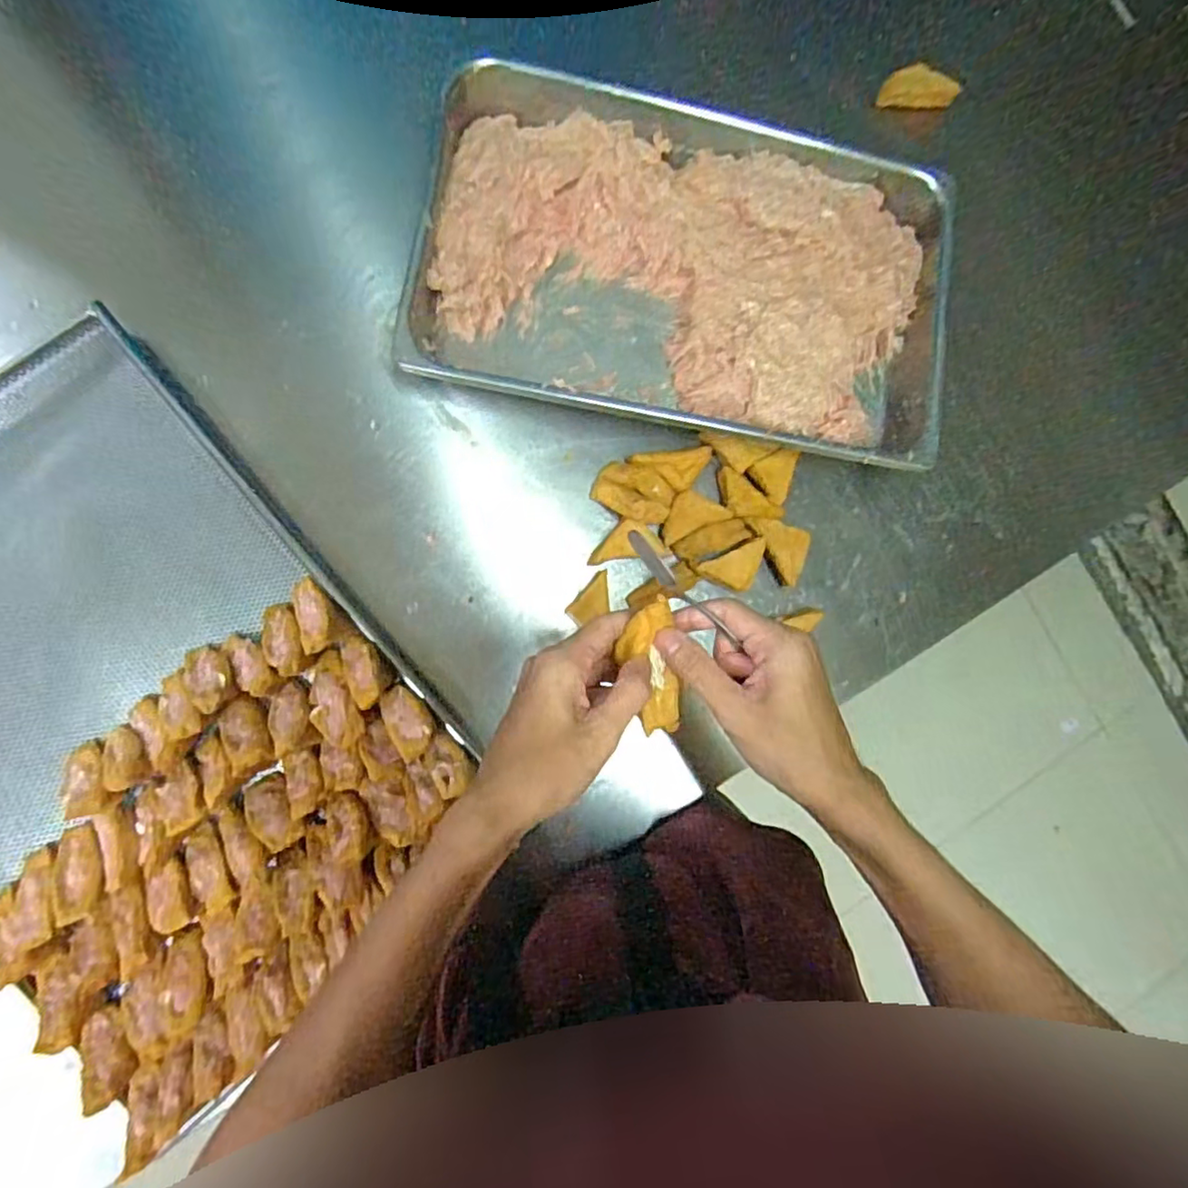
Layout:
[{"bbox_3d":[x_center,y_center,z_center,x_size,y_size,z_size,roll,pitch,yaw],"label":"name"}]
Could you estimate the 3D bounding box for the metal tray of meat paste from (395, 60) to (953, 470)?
[{"bbox_3d":[0.098,-0.315,0.626,0.516,0.073,0.335,9,85,-6],"label":"metal tray of meat paste"}]

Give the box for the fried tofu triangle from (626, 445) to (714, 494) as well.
[{"bbox_3d":[0.079,-0.123,0.623,0.080,0.013,0.039,-7,87,-8],"label":"fried tofu triangle"}]

